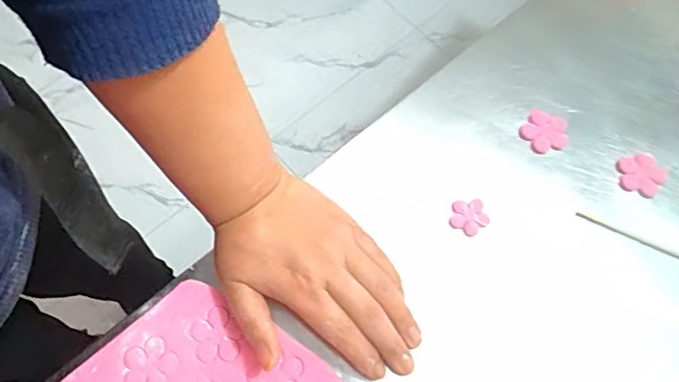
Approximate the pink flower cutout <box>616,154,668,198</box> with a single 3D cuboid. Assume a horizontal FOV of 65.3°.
[{"bbox_3d":[0.221,-0.011,0.386,0.032,0.006,0.032,0,67,0],"label":"pink flower cutout"}]

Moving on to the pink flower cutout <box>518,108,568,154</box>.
[{"bbox_3d":[0.154,-0.044,0.399,0.033,0.006,0.033,0,67,0],"label":"pink flower cutout"}]

